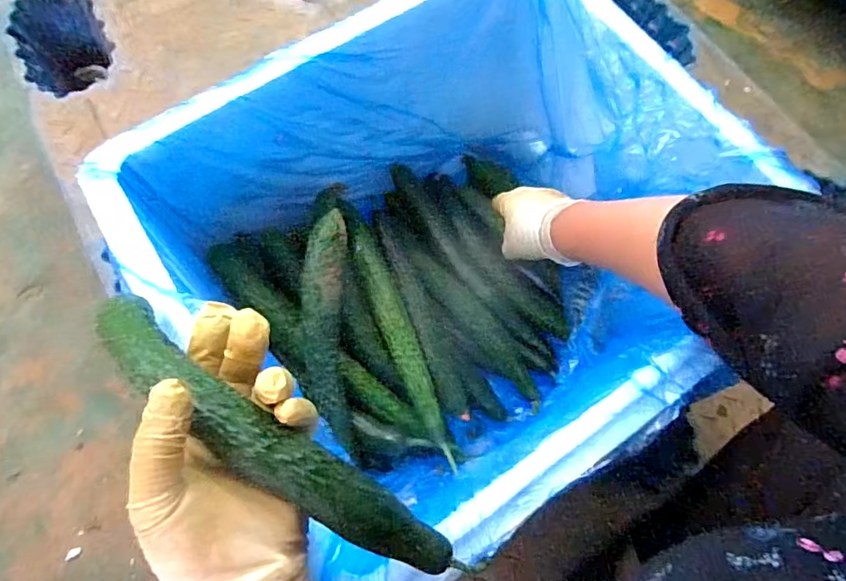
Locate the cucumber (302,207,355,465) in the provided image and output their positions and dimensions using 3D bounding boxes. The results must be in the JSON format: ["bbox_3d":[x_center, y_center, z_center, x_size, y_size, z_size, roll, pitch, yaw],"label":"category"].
[{"bbox_3d":[-0.090,0.037,0.473,0.043,0.030,0.215,-3,87,-1],"label":"cucumber"}]

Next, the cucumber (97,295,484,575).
[{"bbox_3d":[-0.082,0.082,0.273,0.248,0.052,0.031,36,74,2],"label":"cucumber"}]

